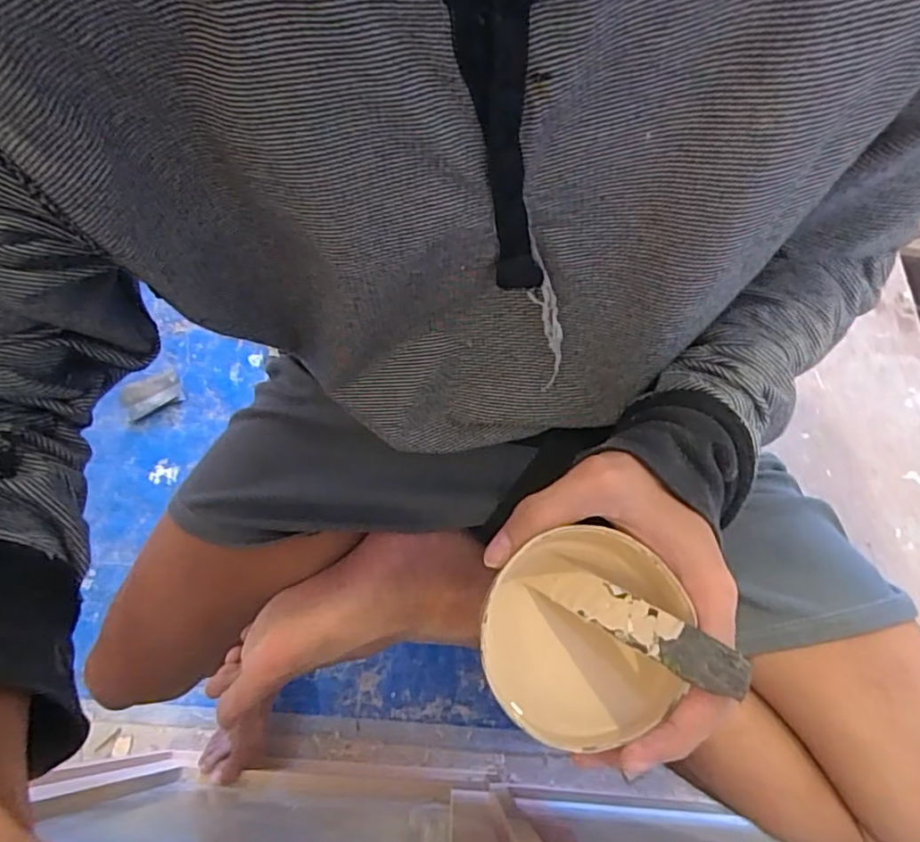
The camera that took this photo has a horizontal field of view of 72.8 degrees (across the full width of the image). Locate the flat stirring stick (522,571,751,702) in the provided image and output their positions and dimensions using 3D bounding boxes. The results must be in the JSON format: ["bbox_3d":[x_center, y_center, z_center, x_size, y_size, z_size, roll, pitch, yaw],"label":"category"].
[{"bbox_3d":[0.070,0.082,0.256,0.092,0.004,0.019,20,64,39],"label":"flat stirring stick"}]

